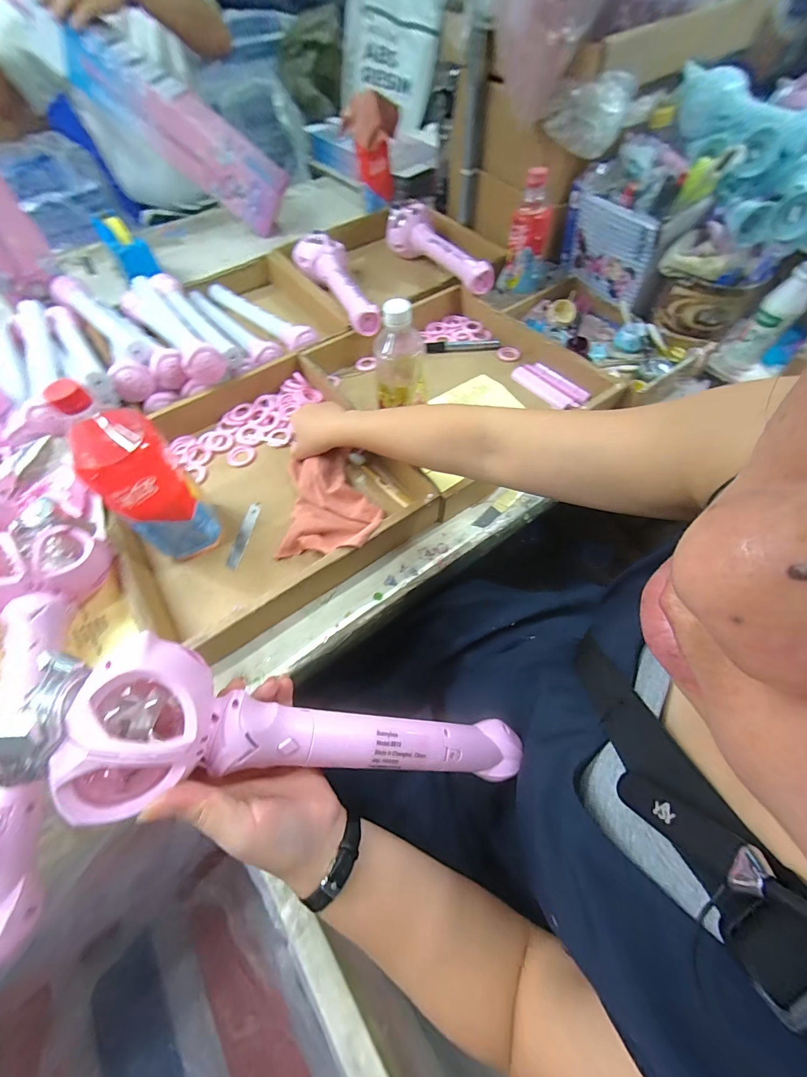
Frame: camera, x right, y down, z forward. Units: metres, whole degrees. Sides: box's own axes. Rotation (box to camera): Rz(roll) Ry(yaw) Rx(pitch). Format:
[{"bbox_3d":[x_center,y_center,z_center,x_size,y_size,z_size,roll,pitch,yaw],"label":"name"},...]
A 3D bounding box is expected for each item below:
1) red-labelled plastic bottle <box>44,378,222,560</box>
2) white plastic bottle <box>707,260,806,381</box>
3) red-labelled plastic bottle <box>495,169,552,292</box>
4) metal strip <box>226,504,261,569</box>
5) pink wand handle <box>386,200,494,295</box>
[{"bbox_3d":[-0.278,-0.063,0.409,0.076,0.214,0.083,-36,65,-18],"label":"red-labelled plastic bottle"},{"bbox_3d":[0.562,-0.337,0.591,0.063,0.153,0.076,36,67,20],"label":"white plastic bottle"},{"bbox_3d":[0.217,-0.525,0.652,0.077,0.159,0.079,13,61,9],"label":"red-labelled plastic bottle"},{"bbox_3d":[-0.209,-0.006,0.500,0.016,0.004,0.097,11,61,-3],"label":"metal strip"},{"bbox_3d":[0.065,-0.579,0.769,0.069,0.069,0.353,-27,62,-13],"label":"pink wand handle"}]

